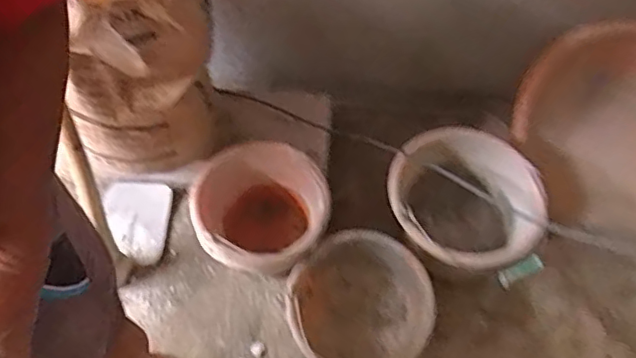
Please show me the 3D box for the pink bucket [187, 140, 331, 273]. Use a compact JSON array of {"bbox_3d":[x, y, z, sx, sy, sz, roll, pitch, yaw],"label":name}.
[{"bbox_3d":[-0.126,0.074,1.143,0.295,0.186,0.255,17,62,10],"label":"pink bucket"}]

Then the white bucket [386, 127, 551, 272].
[{"bbox_3d":[0.267,0.070,1.115,0.277,0.217,0.256,0,60,1],"label":"white bucket"}]

